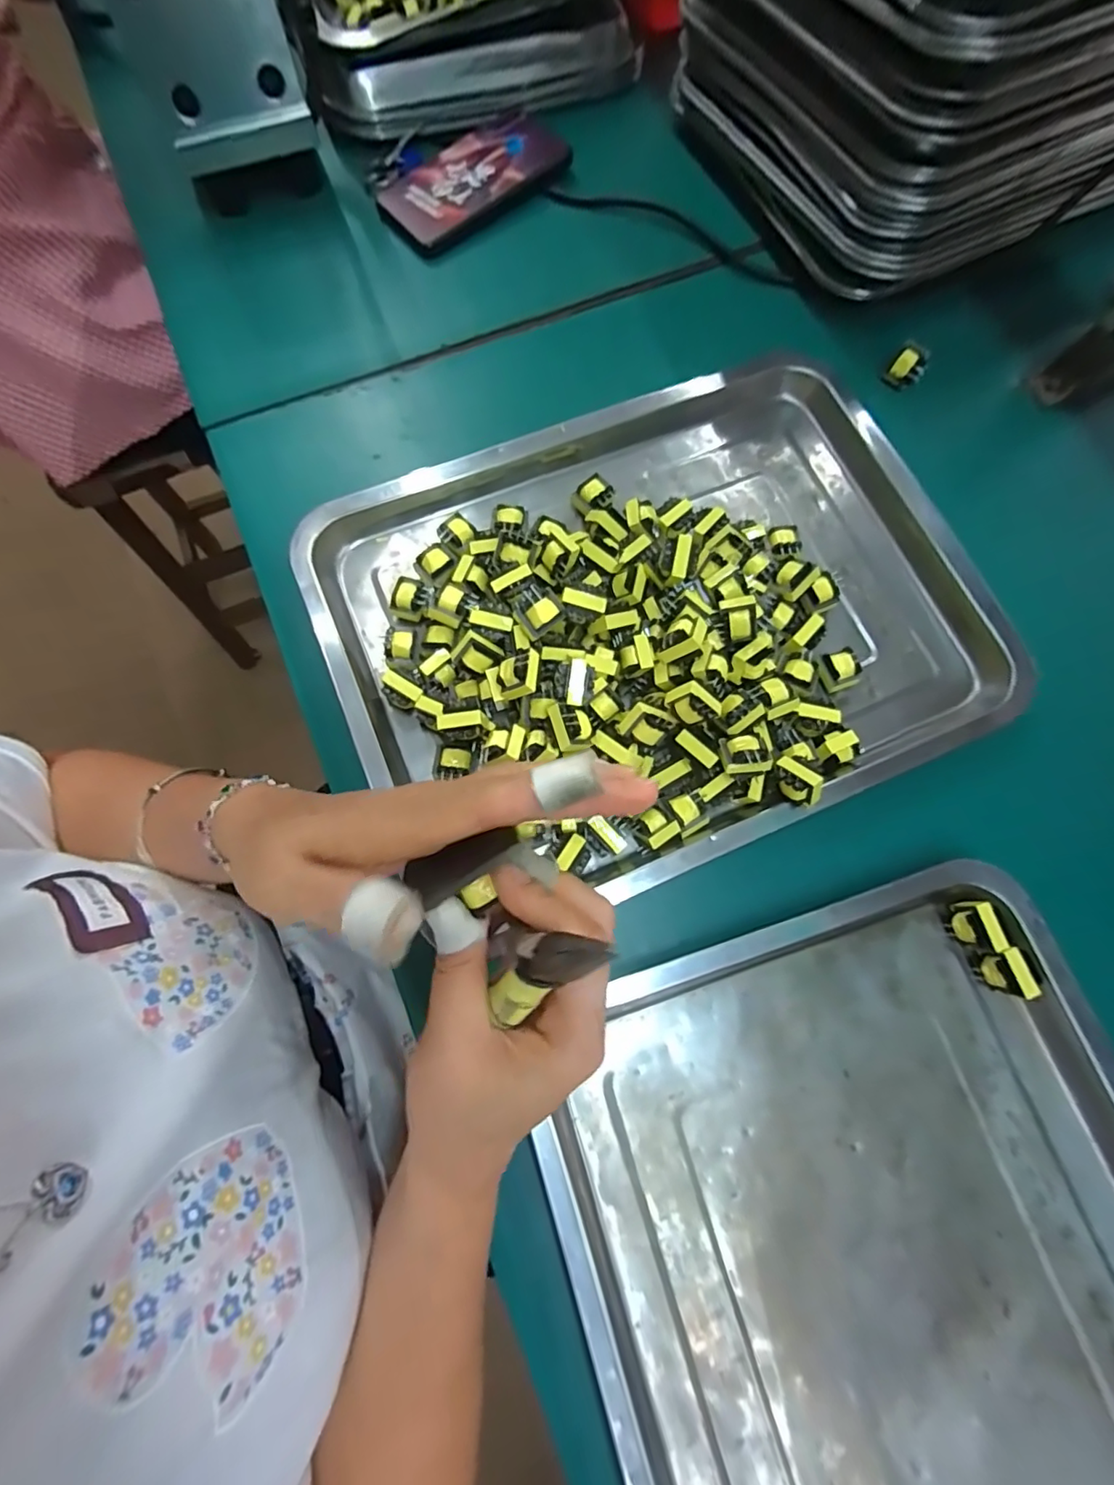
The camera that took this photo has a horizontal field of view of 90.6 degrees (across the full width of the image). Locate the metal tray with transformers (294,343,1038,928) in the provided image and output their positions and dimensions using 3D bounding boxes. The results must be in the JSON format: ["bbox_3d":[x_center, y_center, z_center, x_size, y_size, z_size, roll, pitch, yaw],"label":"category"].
[{"bbox_3d":[0.067,-0.084,0.329,0.401,0.053,0.289,-22,76,-6],"label":"metal tray with transformers"}]

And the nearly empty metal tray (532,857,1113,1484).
[{"bbox_3d":[0.174,0.277,0.251,0.299,0.046,0.388,-18,76,-4],"label":"nearly empty metal tray"}]

